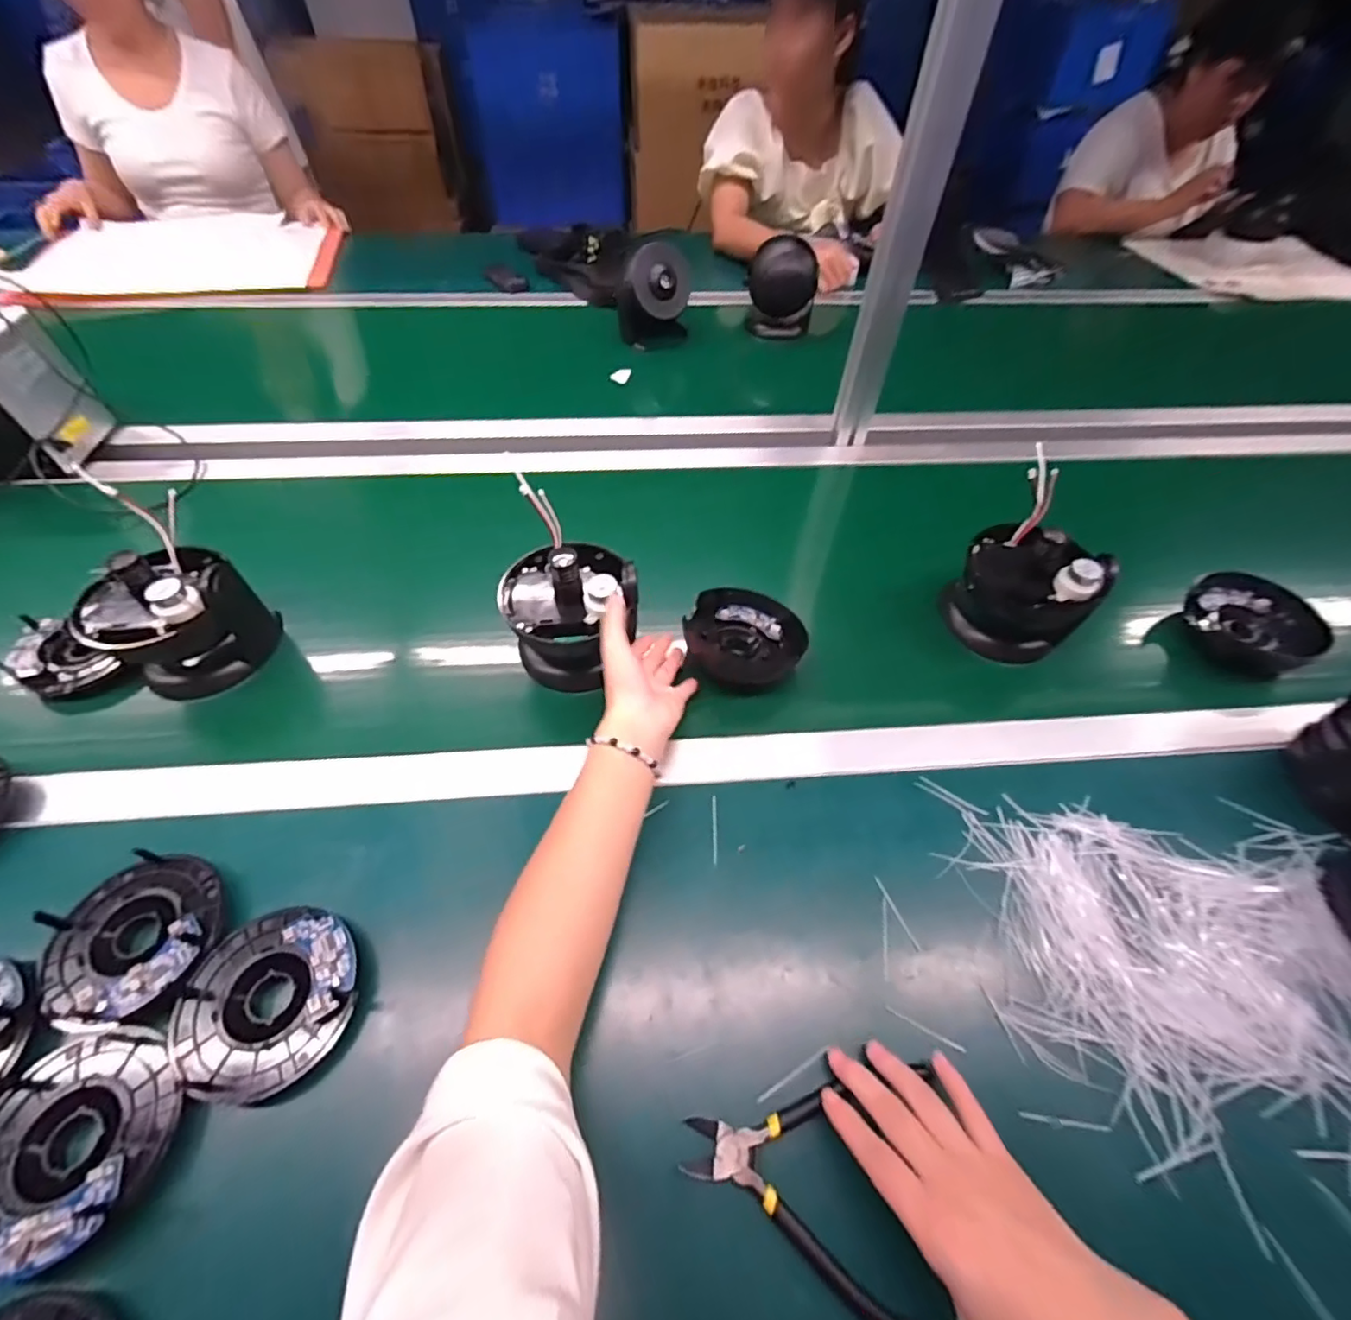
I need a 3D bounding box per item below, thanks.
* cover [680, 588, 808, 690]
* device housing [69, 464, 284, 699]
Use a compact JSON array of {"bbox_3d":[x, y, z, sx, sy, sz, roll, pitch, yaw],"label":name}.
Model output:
[{"bbox_3d":[0.064,-0.021,0.535,0.106,0.049,0.107,1,52,-1],"label":"cover"},{"bbox_3d":[-0.443,-0.038,0.509,0.113,0.102,0.109,23,55,15],"label":"device housing"}]

